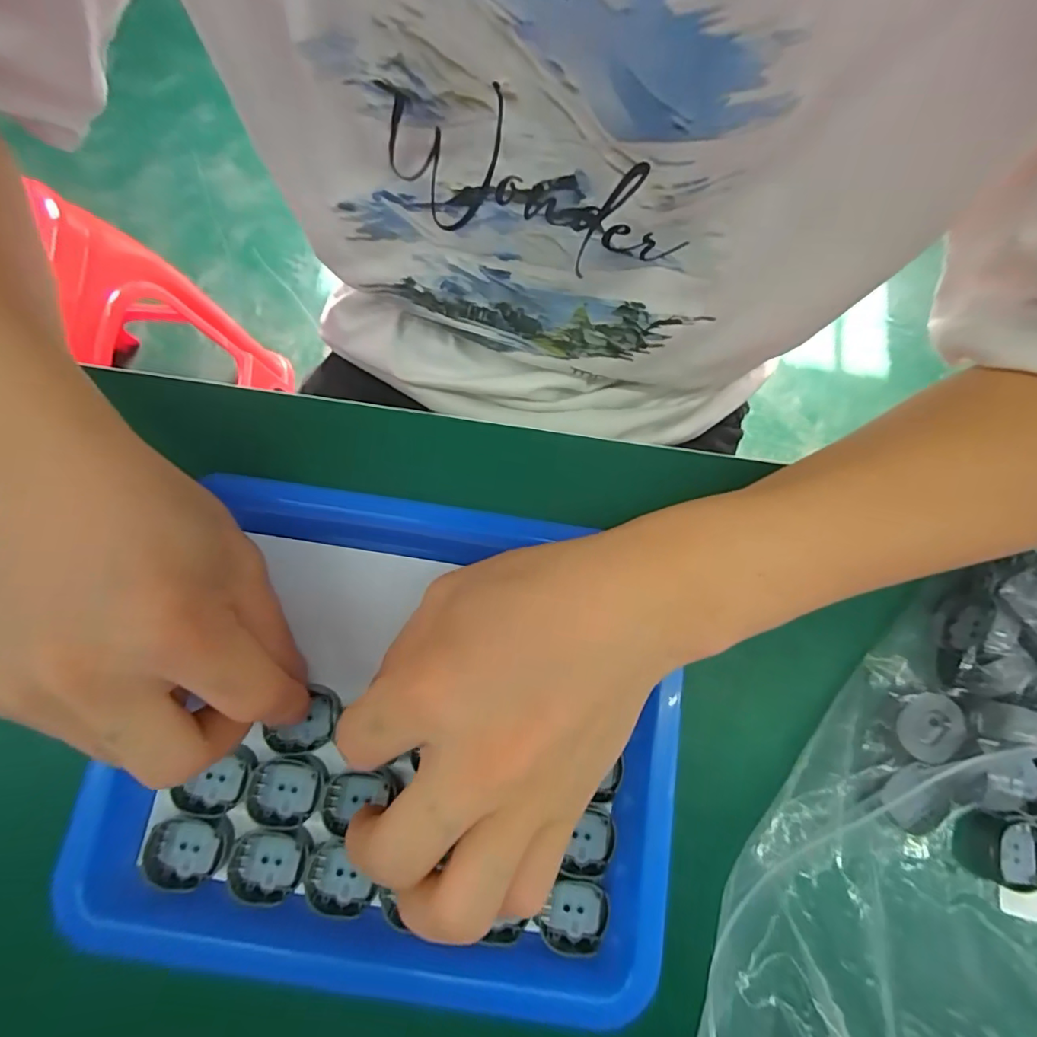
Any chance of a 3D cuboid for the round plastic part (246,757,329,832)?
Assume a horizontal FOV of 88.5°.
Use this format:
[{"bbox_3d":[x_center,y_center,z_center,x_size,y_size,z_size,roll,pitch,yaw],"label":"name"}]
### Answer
[{"bbox_3d":[-0.092,0.108,0.211,0.029,0.004,0.026,11,78,1],"label":"round plastic part"}]

